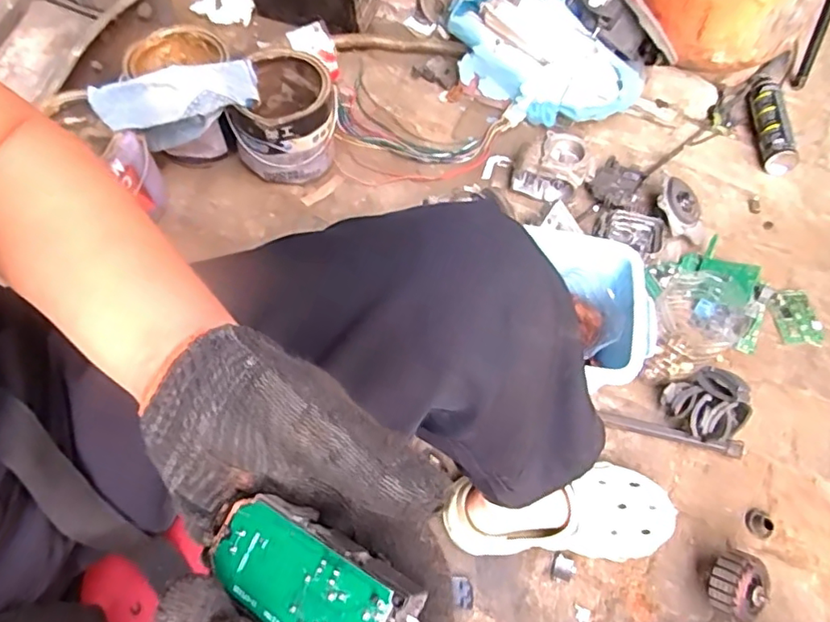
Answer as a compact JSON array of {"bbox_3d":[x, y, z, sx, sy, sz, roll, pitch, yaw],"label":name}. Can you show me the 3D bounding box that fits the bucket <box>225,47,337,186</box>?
[{"bbox_3d":[-0.209,-0.311,0.921,0.162,0.148,0.176,1,62,-1],"label":"bucket"}]

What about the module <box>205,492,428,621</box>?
[{"bbox_3d":[-0.036,0.090,0.185,0.076,0.010,0.035,22,68,24],"label":"module"}]

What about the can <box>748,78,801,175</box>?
[{"bbox_3d":[0.630,-0.335,1.011,0.056,0.048,0.218,0,61,1],"label":"can"}]

